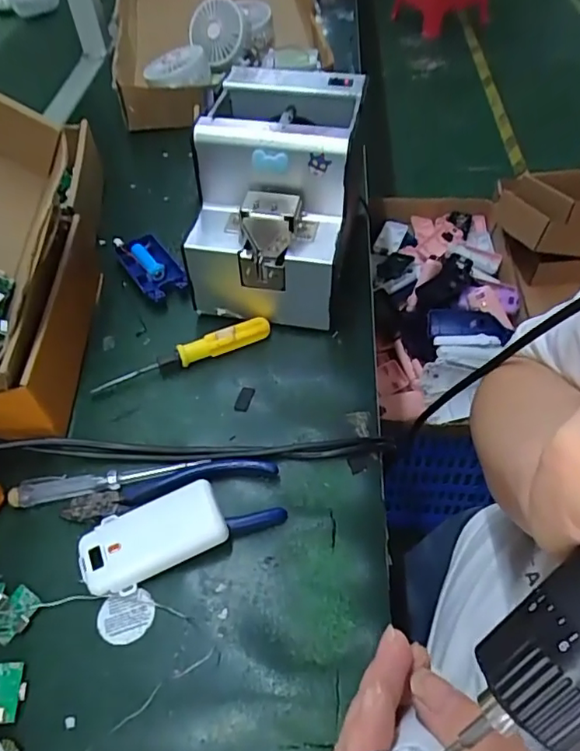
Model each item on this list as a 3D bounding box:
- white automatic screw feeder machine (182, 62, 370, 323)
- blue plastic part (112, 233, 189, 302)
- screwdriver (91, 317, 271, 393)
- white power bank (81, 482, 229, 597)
[{"bbox_3d":[-0.007,-0.157,0.492,0.133,0.152,0.175,7,52,9],"label":"white automatic screw feeder machine"},{"bbox_3d":[-0.138,-0.109,0.539,0.041,0.023,0.092,-31,55,-19],"label":"blue plastic part"},{"bbox_3d":[-0.089,-0.018,0.466,0.152,0.022,0.015,-20,52,-12],"label":"screwdriver"},{"bbox_3d":[-0.090,0.107,0.361,0.093,0.018,0.046,-22,53,-13],"label":"white power bank"}]

